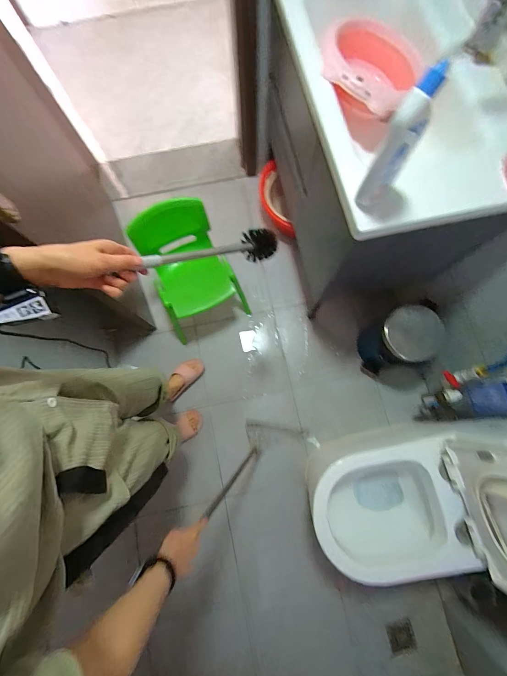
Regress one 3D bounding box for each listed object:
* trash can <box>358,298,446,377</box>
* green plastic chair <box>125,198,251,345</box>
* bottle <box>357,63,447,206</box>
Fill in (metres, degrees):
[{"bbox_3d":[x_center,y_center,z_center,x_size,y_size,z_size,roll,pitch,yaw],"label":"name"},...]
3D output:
[{"bbox_3d":[0.597,0.013,1.172,0.229,0.322,0.214,0,78,0],"label":"trash can"},{"bbox_3d":[-0.247,-0.252,1.135,0.326,0.483,0.358,-27,79,-6],"label":"green plastic chair"},{"bbox_3d":[0.260,-0.343,0.507,0.054,0.224,0.076,36,80,7],"label":"bottle"}]

